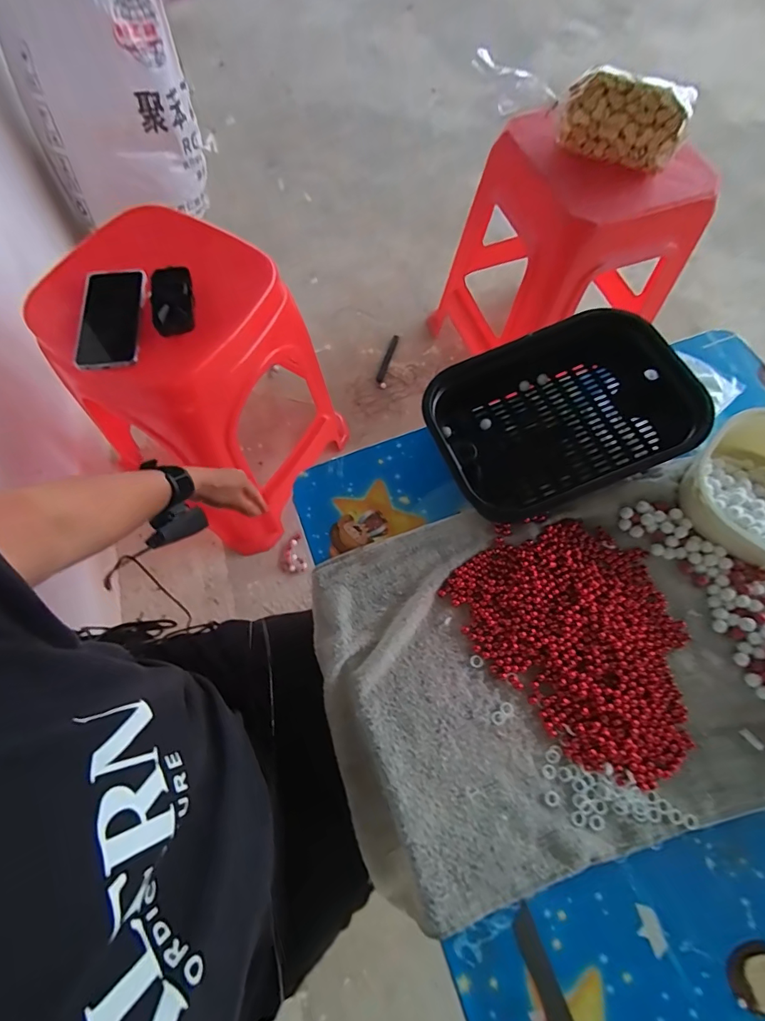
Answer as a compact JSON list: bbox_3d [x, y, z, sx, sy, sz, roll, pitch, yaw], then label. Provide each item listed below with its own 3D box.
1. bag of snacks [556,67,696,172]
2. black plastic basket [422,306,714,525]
[{"bbox_3d":[0.363,-0.591,0.683,0.178,0.082,0.075,16,70,5],"label":"bag of snacks"},{"bbox_3d":[0.176,-0.098,0.475,0.250,0.082,0.176,-15,70,-4],"label":"black plastic basket"}]

